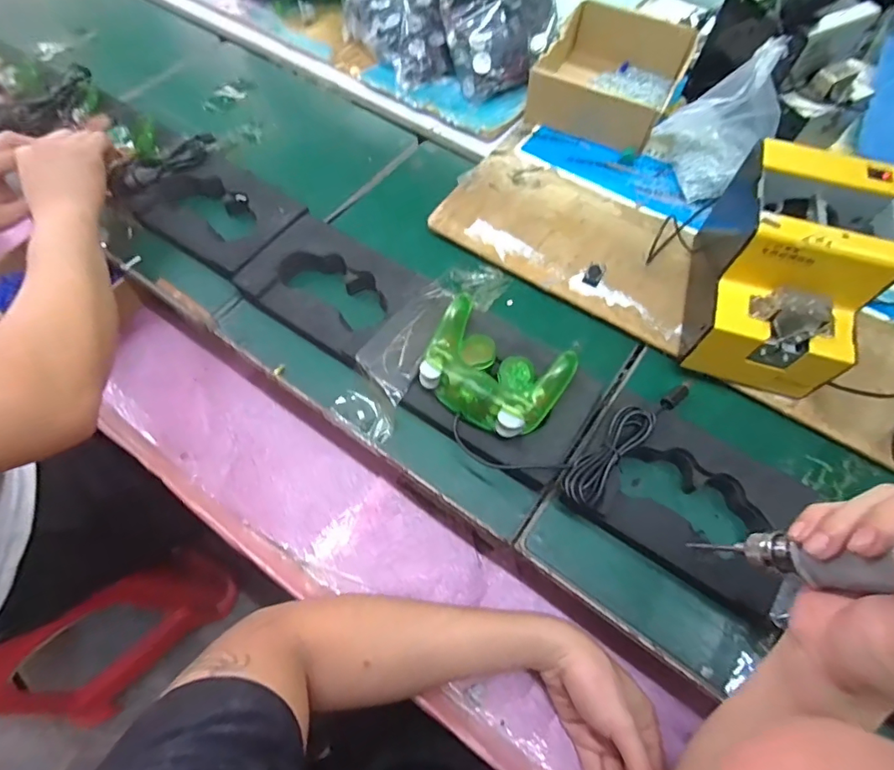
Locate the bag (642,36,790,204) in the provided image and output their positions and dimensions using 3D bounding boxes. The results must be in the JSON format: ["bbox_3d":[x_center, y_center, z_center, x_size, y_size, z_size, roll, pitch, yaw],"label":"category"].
[{"bbox_3d":[0.323,-0.318,0.593,0.124,0.150,0.089,31,66,14],"label":"bag"}]

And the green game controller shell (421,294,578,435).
[{"bbox_3d":[0.042,-0.012,0.473,0.133,0.045,0.093,31,66,14],"label":"green game controller shell"}]

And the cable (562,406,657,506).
[{"bbox_3d":[0.146,0.062,0.446,0.035,0.027,0.109,40,68,18],"label":"cable"}]

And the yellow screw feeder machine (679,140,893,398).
[{"bbox_3d":[0.327,-0.103,0.480,0.122,0.155,0.169,18,63,8],"label":"yellow screw feeder machine"}]

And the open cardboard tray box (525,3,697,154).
[{"bbox_3d":[0.230,-0.435,0.697,0.172,0.073,0.216,25,65,12],"label":"open cardboard tray box"}]

